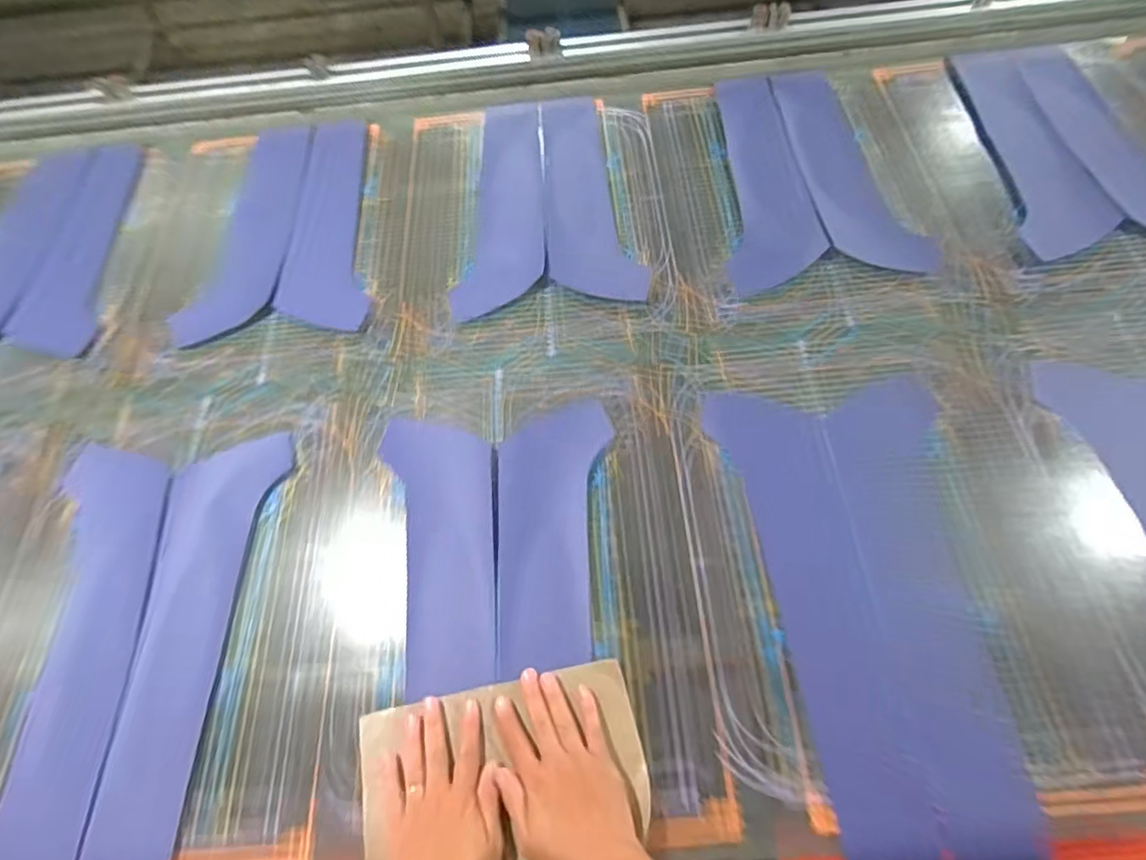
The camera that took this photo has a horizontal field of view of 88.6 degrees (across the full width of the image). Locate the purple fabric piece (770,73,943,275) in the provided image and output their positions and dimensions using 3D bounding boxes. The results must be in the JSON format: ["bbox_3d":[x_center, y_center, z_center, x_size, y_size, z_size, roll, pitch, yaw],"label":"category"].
[{"bbox_3d":[0.426,-0.412,0.913,0.147,0.012,0.444,-2,62,-2],"label":"purple fabric piece"}]

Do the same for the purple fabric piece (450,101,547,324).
[{"bbox_3d":[-0.098,-0.361,0.921,0.121,0.006,0.443,2,63,4],"label":"purple fabric piece"}]

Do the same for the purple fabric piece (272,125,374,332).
[{"bbox_3d":[-0.381,-0.337,0.929,0.133,0.010,0.442,-6,63,0],"label":"purple fabric piece"}]

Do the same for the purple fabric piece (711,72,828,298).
[{"bbox_3d":[0.287,-0.394,0.904,0.133,0.014,0.452,-2,63,2],"label":"purple fabric piece"}]

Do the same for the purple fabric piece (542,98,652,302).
[{"bbox_3d":[0.019,-0.379,0.918,0.130,0.012,0.449,-6,63,0],"label":"purple fabric piece"}]

